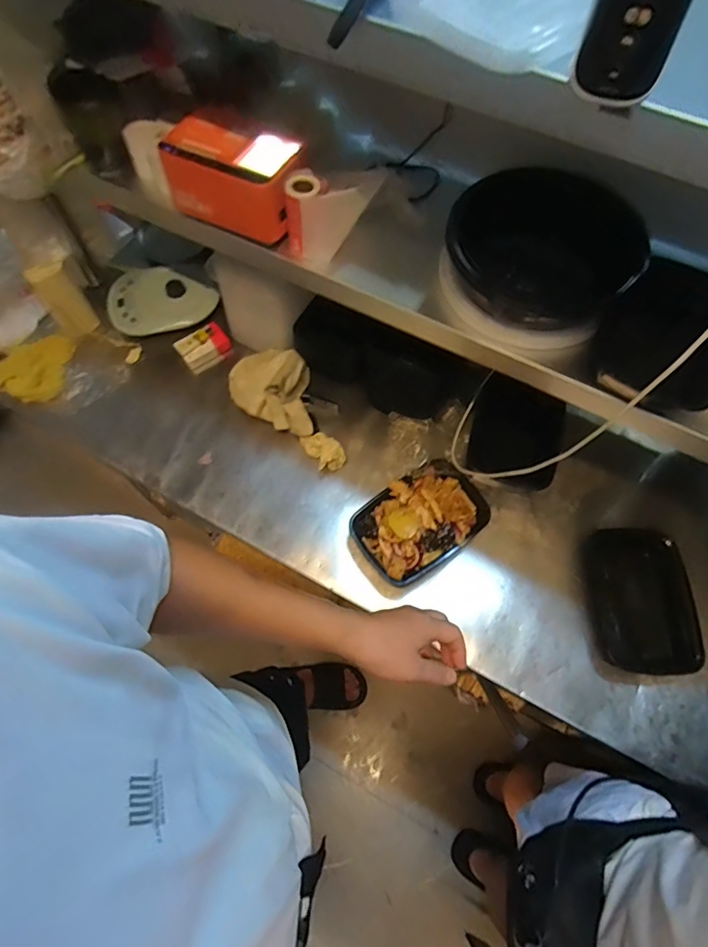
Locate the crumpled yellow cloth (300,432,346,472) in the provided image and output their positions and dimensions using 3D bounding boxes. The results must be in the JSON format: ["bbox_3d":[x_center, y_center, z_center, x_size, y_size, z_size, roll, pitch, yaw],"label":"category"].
[{"bbox_3d":[-0.051,-0.041,0.859,0.055,0.015,0.078,-32,68,-13],"label":"crumpled yellow cloth"}]

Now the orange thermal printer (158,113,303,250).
[{"bbox_3d":[-0.156,-0.403,0.677,0.192,0.091,0.104,18,67,9],"label":"orange thermal printer"}]

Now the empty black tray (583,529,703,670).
[{"bbox_3d":[0.440,0.187,0.754,0.142,0.038,0.213,3,65,2],"label":"empty black tray"}]

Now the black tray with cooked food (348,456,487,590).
[{"bbox_3d":[0.107,0.077,0.788,0.202,0.055,0.148,-34,69,-14],"label":"black tray with cooked food"}]

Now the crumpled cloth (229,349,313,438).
[{"bbox_3d":[-0.153,-0.156,0.880,0.144,0.078,0.186,-5,65,-1],"label":"crumpled cloth"}]

